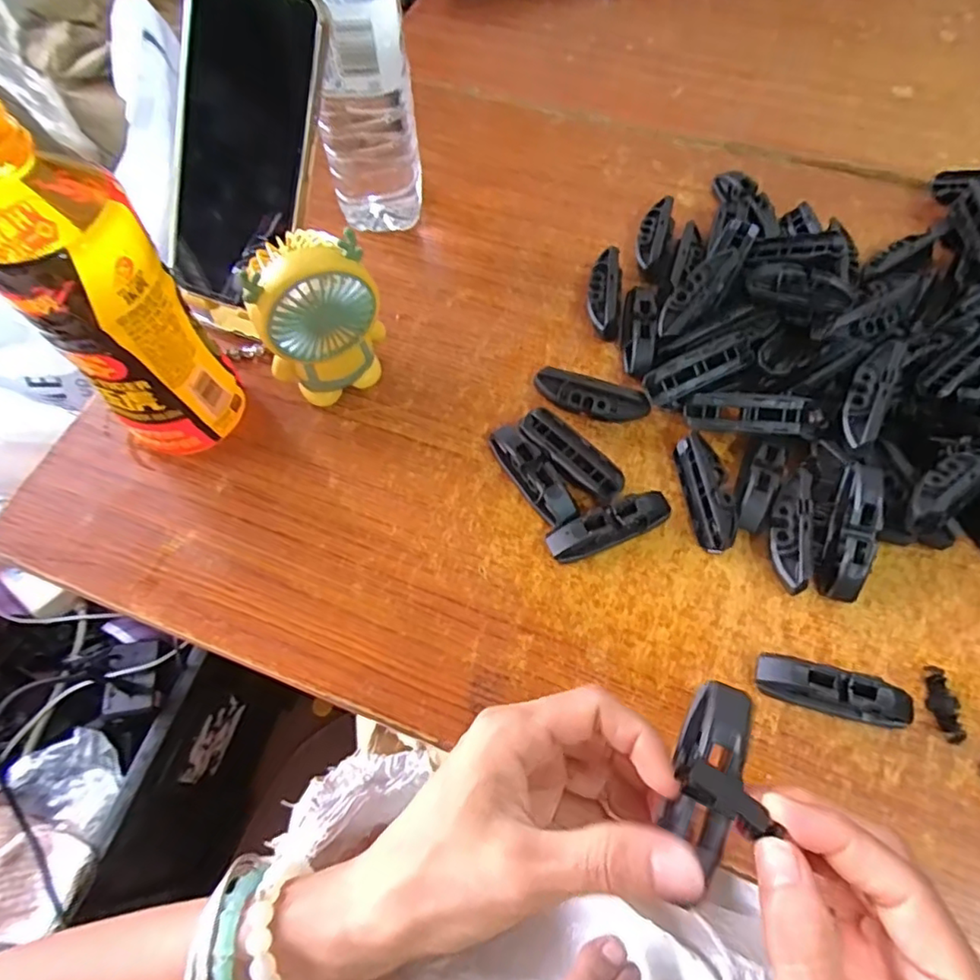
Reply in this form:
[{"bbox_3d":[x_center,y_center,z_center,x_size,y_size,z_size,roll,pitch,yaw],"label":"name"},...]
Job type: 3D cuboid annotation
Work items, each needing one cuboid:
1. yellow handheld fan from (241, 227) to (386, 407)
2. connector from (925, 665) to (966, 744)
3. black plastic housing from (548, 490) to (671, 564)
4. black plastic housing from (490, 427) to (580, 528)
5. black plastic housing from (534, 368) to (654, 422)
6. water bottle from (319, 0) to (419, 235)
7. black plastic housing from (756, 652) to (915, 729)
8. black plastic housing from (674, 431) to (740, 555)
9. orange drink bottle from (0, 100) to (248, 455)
[{"bbox_3d":[-0.098,-0.095,0.348,0.065,0.110,0.034,-30,66,-13],"label":"yellow handheld fan"},{"bbox_3d":[0.225,0.106,0.298,0.013,0.006,0.036,-3,63,0],"label":"connector"},{"bbox_3d":[0.067,0.020,0.338,0.074,0.019,0.020,-19,64,-8],"label":"black plastic housing"},{"bbox_3d":[0.024,-0.009,0.353,0.019,0.020,0.071,-33,67,-14],"label":"black plastic housing"},{"bbox_3d":[0.062,-0.056,0.373,0.070,0.023,0.020,18,65,10],"label":"black plastic housing"},{"bbox_3d":[-0.080,-0.252,0.366,0.061,0.214,0.052,-12,64,-4],"label":"water bottle"},{"bbox_3d":[0.170,0.100,0.296,0.073,0.018,0.022,13,64,8],"label":"black plastic housing"},{"bbox_3d":[0.126,0.000,0.345,0.023,0.021,0.070,-4,63,0],"label":"black plastic housing"},{"bbox_3d":[-0.195,-0.096,0.306,0.065,0.186,0.079,-40,69,-17],"label":"orange drink bottle"}]

